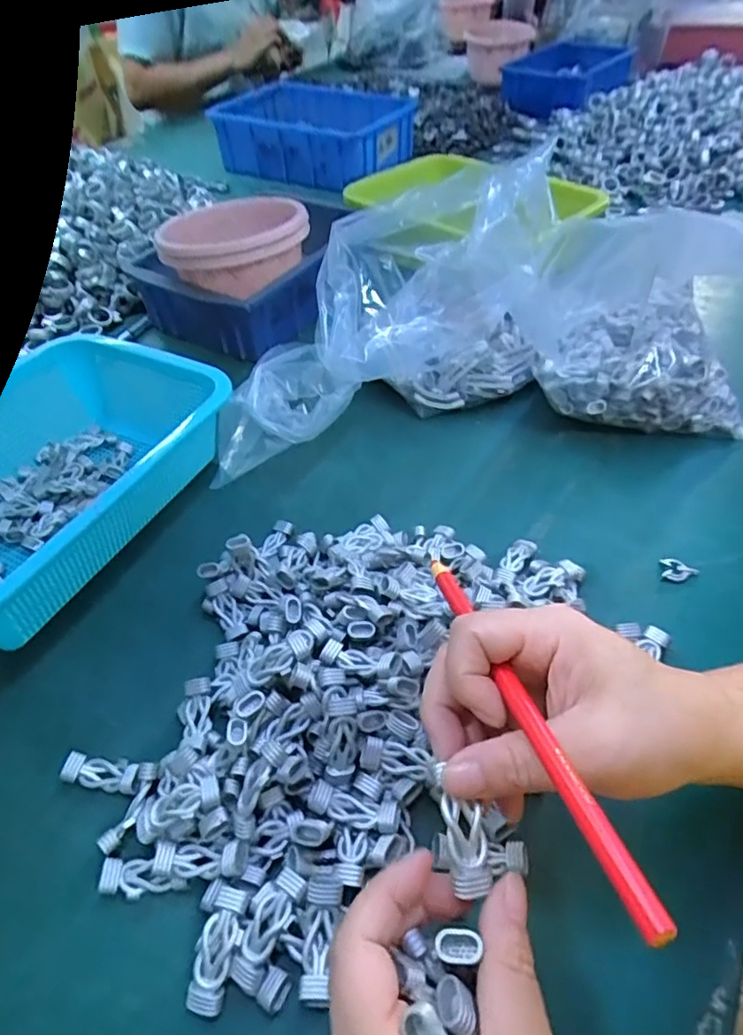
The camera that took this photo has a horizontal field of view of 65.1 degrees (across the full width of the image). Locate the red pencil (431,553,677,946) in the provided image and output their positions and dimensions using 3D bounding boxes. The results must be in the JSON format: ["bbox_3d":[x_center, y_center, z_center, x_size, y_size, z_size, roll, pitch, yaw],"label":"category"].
[{"bbox_3d":[0.055,0.068,0.224,0.008,0.006,0.171,-14,35,-9],"label":"red pencil"}]

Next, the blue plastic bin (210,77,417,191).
[{"bbox_3d":[-0.086,-0.602,0.918,0.289,0.082,0.188,18,51,19],"label":"blue plastic bin"}]

